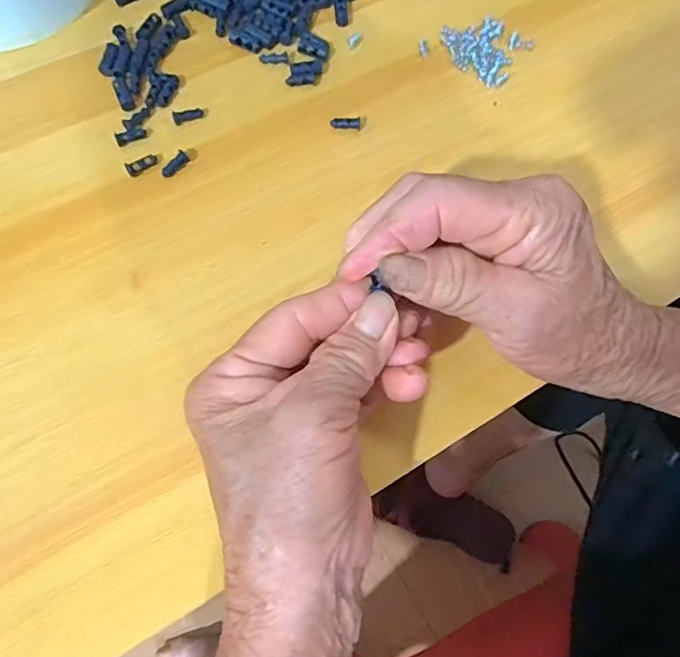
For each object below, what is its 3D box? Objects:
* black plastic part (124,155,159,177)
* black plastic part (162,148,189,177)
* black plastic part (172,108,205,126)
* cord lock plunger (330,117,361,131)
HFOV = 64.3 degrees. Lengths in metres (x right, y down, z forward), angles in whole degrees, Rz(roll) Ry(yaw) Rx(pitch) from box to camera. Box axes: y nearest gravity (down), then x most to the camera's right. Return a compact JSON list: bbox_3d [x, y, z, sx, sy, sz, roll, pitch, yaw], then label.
[{"bbox_3d":[-0.103,-0.085,0.281,0.017,0.005,0.007,-34,75,-13],"label":"black plastic part"},{"bbox_3d":[-0.087,-0.086,0.283,0.006,0.004,0.017,33,73,9],"label":"black plastic part"},{"bbox_3d":[-0.083,-0.116,0.294,0.017,0.004,0.006,-19,73,-8],"label":"black plastic part"},{"bbox_3d":[0.003,-0.114,0.298,0.017,0.004,0.007,3,71,-1],"label":"cord lock plunger"}]

